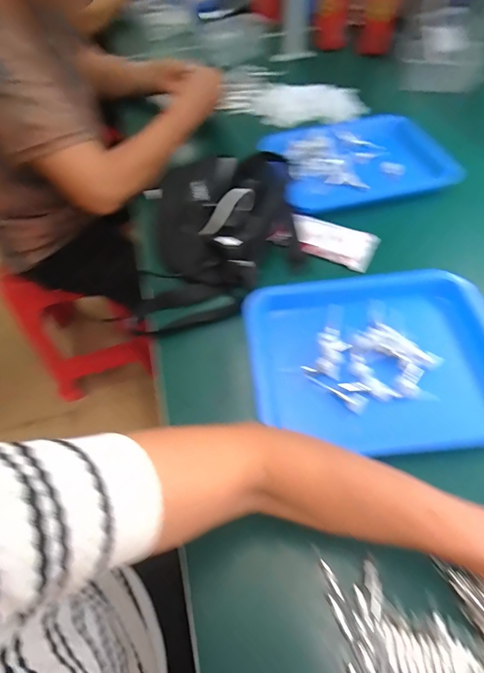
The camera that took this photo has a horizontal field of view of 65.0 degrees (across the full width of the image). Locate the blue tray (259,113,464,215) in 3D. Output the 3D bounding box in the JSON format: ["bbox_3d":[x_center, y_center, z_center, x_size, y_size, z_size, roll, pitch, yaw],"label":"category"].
[{"bbox_3d":[0.198,-0.320,0.669,0.303,0.031,0.230,-13,56,-5],"label":"blue tray"}]

